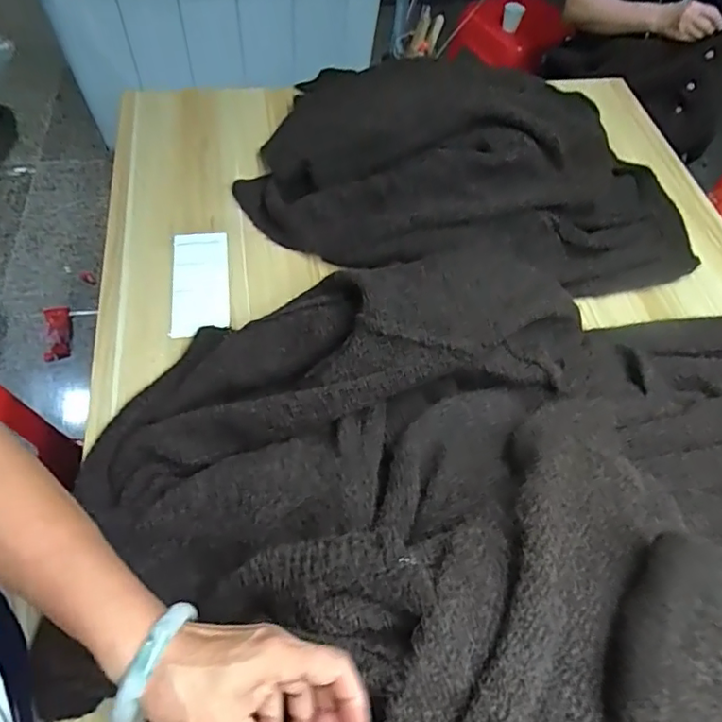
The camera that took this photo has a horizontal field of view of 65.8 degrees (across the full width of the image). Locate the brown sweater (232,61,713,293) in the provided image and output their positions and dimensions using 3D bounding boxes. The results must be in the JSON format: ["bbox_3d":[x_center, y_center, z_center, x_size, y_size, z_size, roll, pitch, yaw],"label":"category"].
[{"bbox_3d":[0.176,-0.324,0.854,0.694,0.157,0.421,8,56,1],"label":"brown sweater"}]

